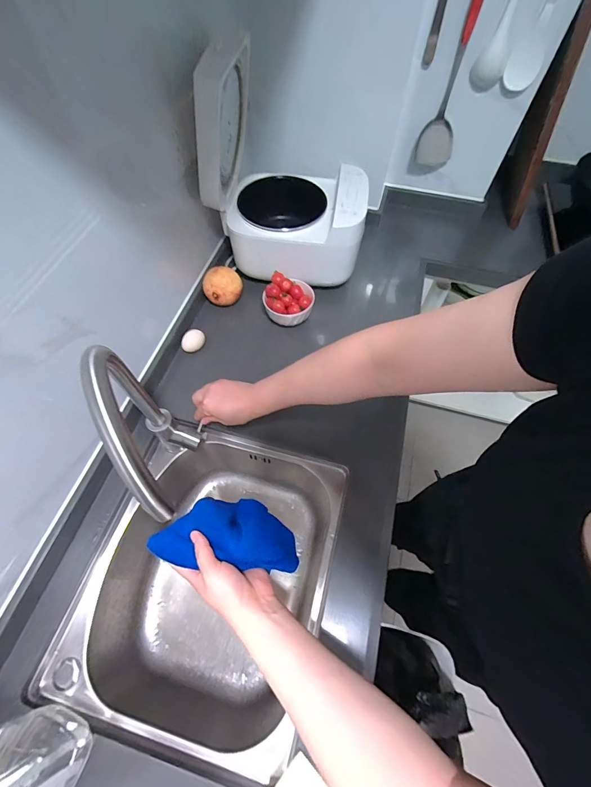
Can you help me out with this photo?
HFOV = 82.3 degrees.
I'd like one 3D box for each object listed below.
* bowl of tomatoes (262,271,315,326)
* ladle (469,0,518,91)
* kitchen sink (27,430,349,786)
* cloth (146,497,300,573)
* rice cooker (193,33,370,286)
[{"bbox_3d":[-0.015,-0.214,0.768,0.113,0.069,0.102,3,61,1],"label":"bowl of tomatoes"},{"bbox_3d":[0.406,-0.721,0.648,0.062,0.273,0.034,21,86,11],"label":"ladle"},{"bbox_3d":[-0.149,0.332,0.656,0.404,0.195,0.454,15,62,8],"label":"kitchen sink"},{"bbox_3d":[-0.085,0.184,0.454,0.192,0.071,0.084,11,60,-13],"label":"cloth"},{"bbox_3d":[0.002,-0.457,0.725,0.321,0.352,0.252,15,62,8],"label":"rice cooker"}]

